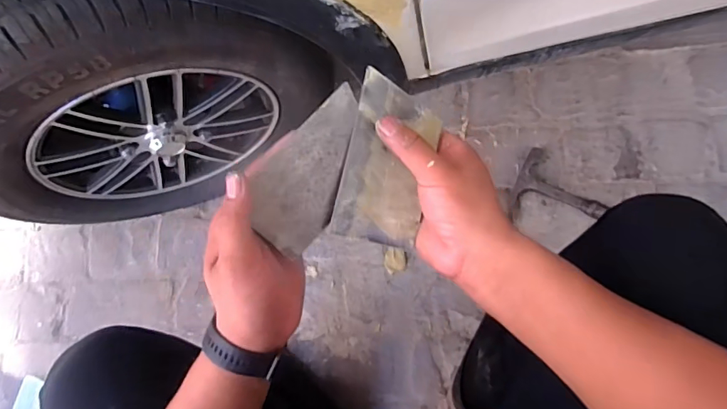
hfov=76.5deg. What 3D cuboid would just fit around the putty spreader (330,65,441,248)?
[{"bbox_3d":[0.022,-0.035,0.384,0.072,0.004,0.131,13,90,-16],"label":"putty spreader"}]

